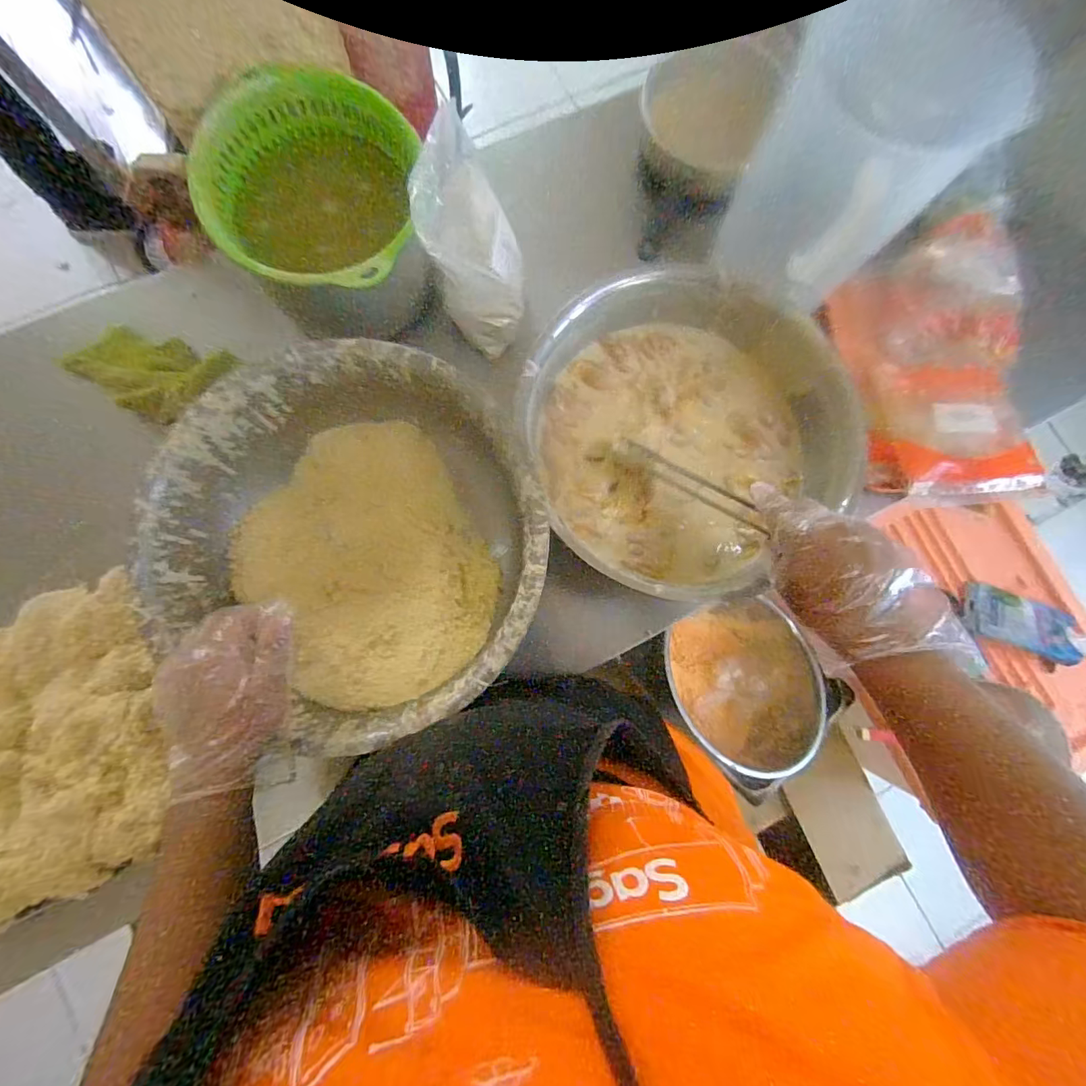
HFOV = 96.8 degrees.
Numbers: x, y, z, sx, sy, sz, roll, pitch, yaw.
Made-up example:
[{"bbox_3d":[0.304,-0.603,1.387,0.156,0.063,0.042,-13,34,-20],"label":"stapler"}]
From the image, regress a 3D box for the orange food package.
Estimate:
[{"bbox_3d":[0.499,-0.242,0.618,0.221,0.067,0.379,0,81,-3],"label":"orange food package"}]

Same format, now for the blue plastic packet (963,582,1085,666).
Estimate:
[{"bbox_3d":[1.016,0.179,0.976,0.320,0.034,0.102,22,78,8],"label":"blue plastic packet"}]

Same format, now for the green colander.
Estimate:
[{"bbox_3d":[-0.242,-0.364,0.517,0.214,0.086,0.212,0,81,-3],"label":"green colander"}]

